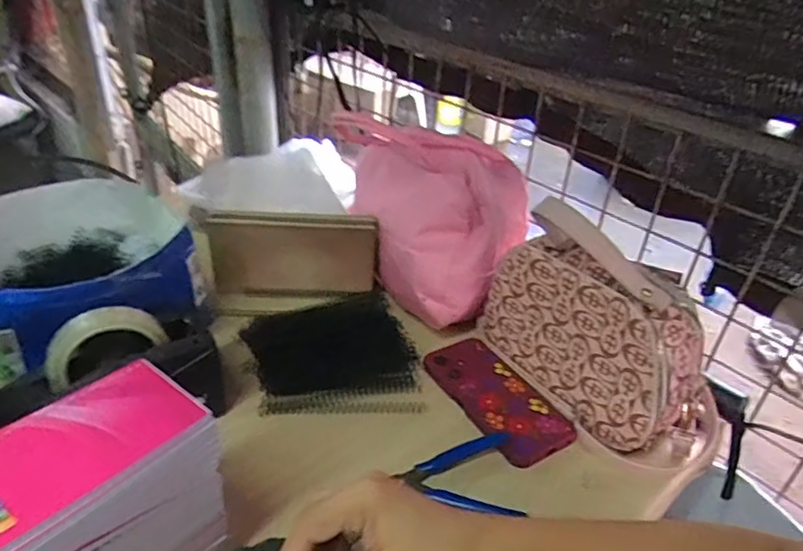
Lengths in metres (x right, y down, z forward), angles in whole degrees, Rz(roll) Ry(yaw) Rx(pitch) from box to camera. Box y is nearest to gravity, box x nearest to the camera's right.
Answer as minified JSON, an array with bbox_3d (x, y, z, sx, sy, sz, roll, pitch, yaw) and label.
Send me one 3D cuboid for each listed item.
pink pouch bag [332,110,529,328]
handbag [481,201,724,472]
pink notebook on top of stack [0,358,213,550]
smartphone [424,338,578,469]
[{"bbox_3d":[0.031,-0.068,0.661,0.211,0.214,0.125,22,37,24],"label":"pink pouch bag"},{"bbox_3d":[0.194,0.046,0.545,0.086,0.182,0.247,-15,38,-26],"label":"handbag"},{"bbox_3d":[-0.191,0.096,0.334,0.077,0.009,0.129,26,40,30],"label":"pink notebook on top of stack"},{"bbox_3d":[0.097,0.122,0.588,0.083,0.014,0.169,-18,39,-29],"label":"smartphone"}]

